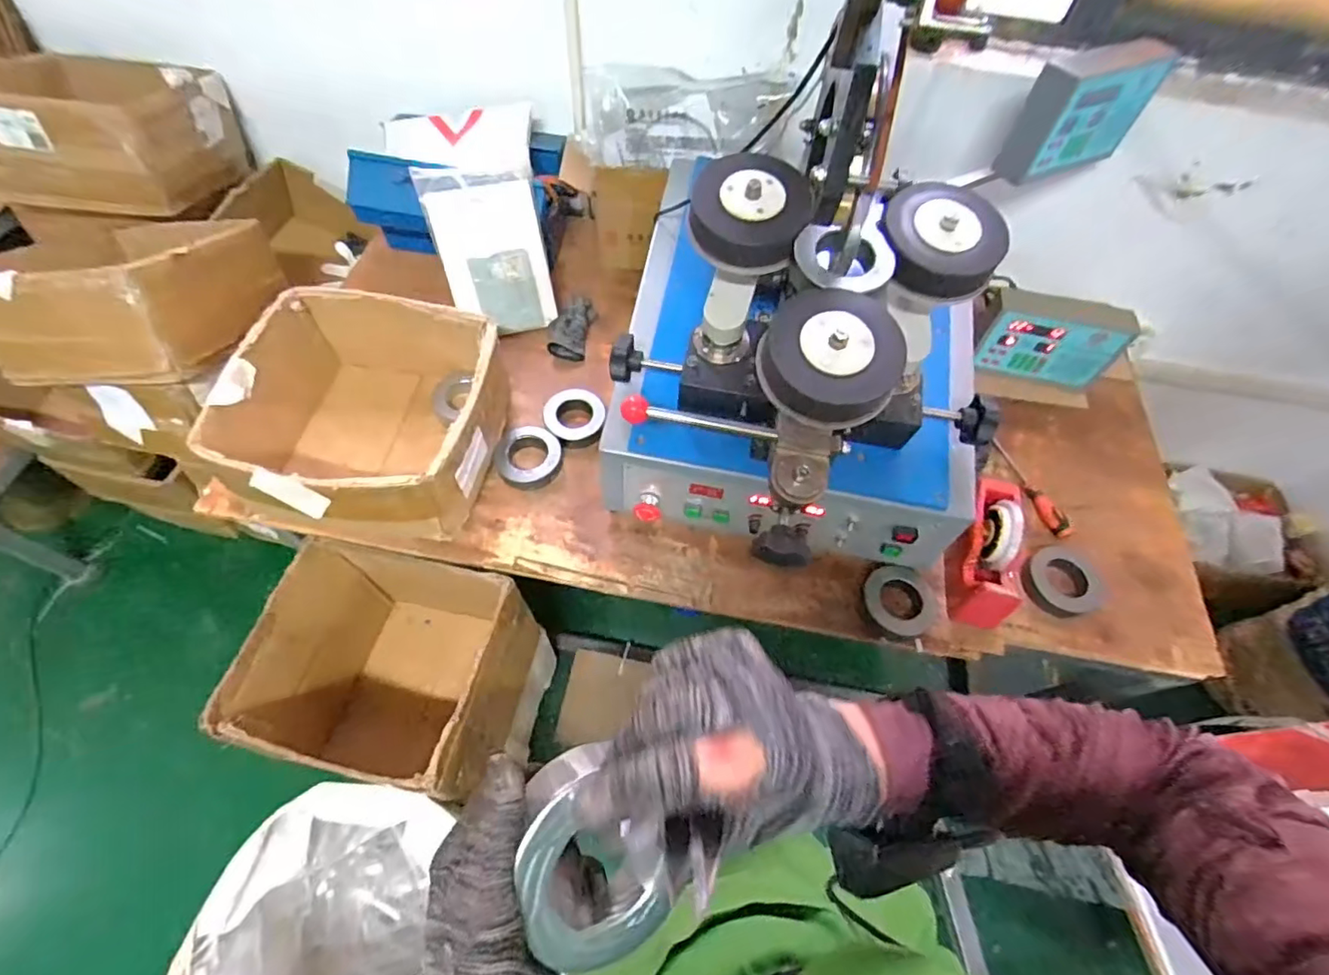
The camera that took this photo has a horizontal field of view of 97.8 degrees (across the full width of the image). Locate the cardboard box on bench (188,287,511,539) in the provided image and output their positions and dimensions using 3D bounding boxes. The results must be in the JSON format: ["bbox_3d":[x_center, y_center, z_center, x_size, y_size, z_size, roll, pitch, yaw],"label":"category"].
[{"bbox_3d":[-0.435,-0.105,0.877,0.332,0.177,0.341,10,60,2],"label":"cardboard box on bench"}]

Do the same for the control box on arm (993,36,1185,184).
[{"bbox_3d":[0.631,-0.563,0.872,0.203,0.160,0.072,-22,63,-15],"label":"control box on arm"}]

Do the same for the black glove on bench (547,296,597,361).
[{"bbox_3d":[-0.175,-0.301,1.092,0.075,0.042,0.145,9,60,2],"label":"black glove on bench"}]

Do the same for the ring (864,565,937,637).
[{"bbox_3d":[0.348,0.165,0.851,0.097,0.012,0.102,0,79,2],"label":"ring"}]

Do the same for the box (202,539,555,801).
[{"bbox_3d":[-0.418,0.307,0.942,0.335,0.326,0.292,13,60,4],"label":"box"}]

